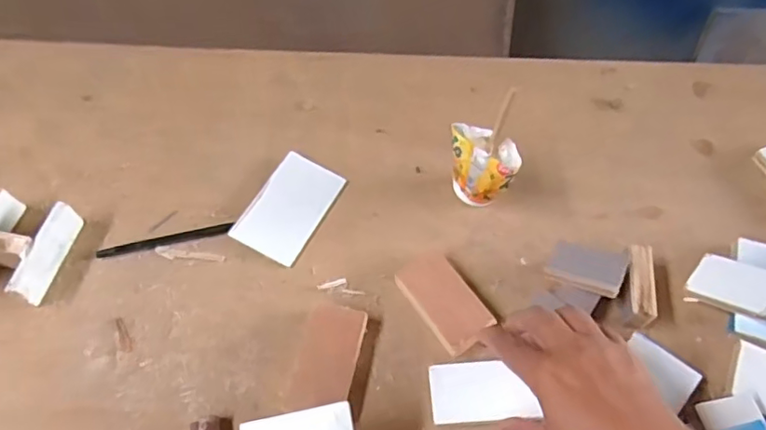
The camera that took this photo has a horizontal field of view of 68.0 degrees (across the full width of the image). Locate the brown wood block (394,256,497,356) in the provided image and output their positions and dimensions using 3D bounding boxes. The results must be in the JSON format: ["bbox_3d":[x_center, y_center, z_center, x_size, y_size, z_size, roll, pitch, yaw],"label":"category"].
[{"bbox_3d":[0.051,0.070,0.467,0.045,0.012,0.083,-38,66,1],"label":"brown wood block"}]

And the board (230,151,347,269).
[{"bbox_3d":[-0.088,-0.008,0.530,0.068,0.005,0.103,23,63,17],"label":"board"}]

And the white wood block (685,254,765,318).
[{"bbox_3d":[0.280,0.055,0.453,0.058,0.008,0.041,21,65,41],"label":"white wood block"}]

